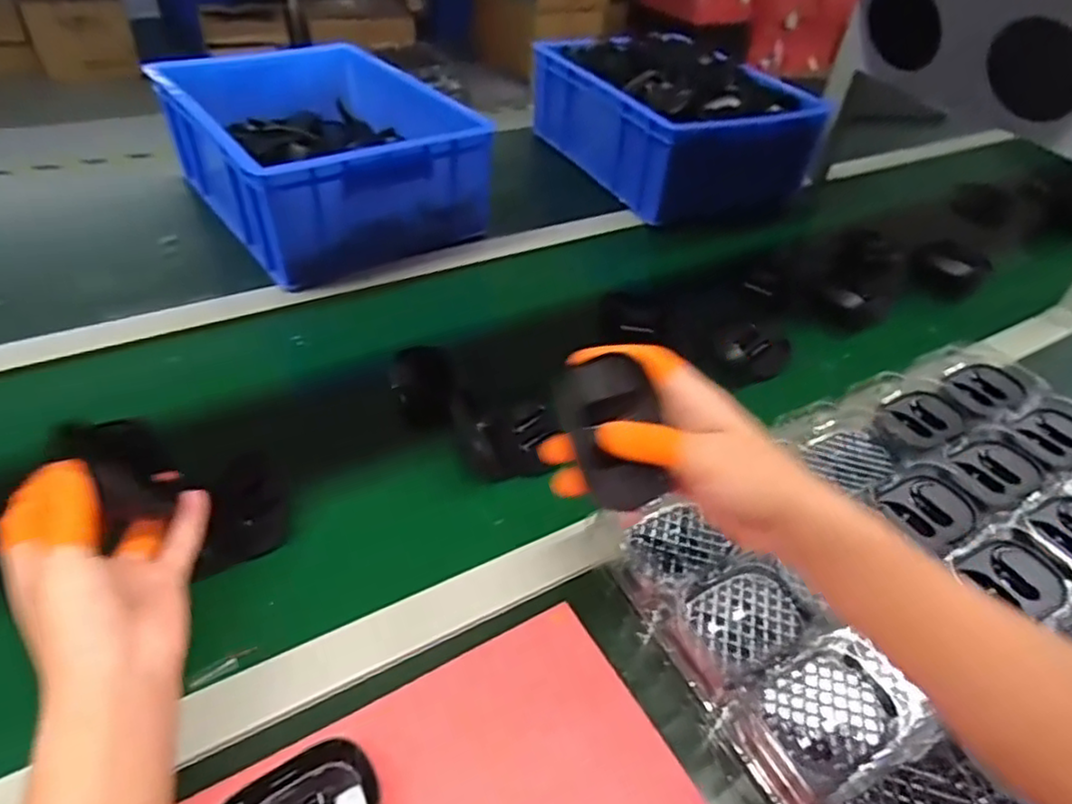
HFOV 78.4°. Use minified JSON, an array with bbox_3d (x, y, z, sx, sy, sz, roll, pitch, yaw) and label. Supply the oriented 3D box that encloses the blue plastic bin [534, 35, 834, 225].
[{"bbox_3d":[0.249,-0.454,1.070,0.334,0.157,0.359,-18,47,-23],"label":"blue plastic bin"}]

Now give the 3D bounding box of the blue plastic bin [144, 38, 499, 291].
[{"bbox_3d":[-0.287,-0.336,0.889,0.299,0.142,0.389,-25,51,-29],"label":"blue plastic bin"}]

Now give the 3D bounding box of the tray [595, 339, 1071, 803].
[{"bbox_3d":[0.350,0.136,0.498,0.519,0.031,0.391,-17,47,-23],"label":"tray"}]

